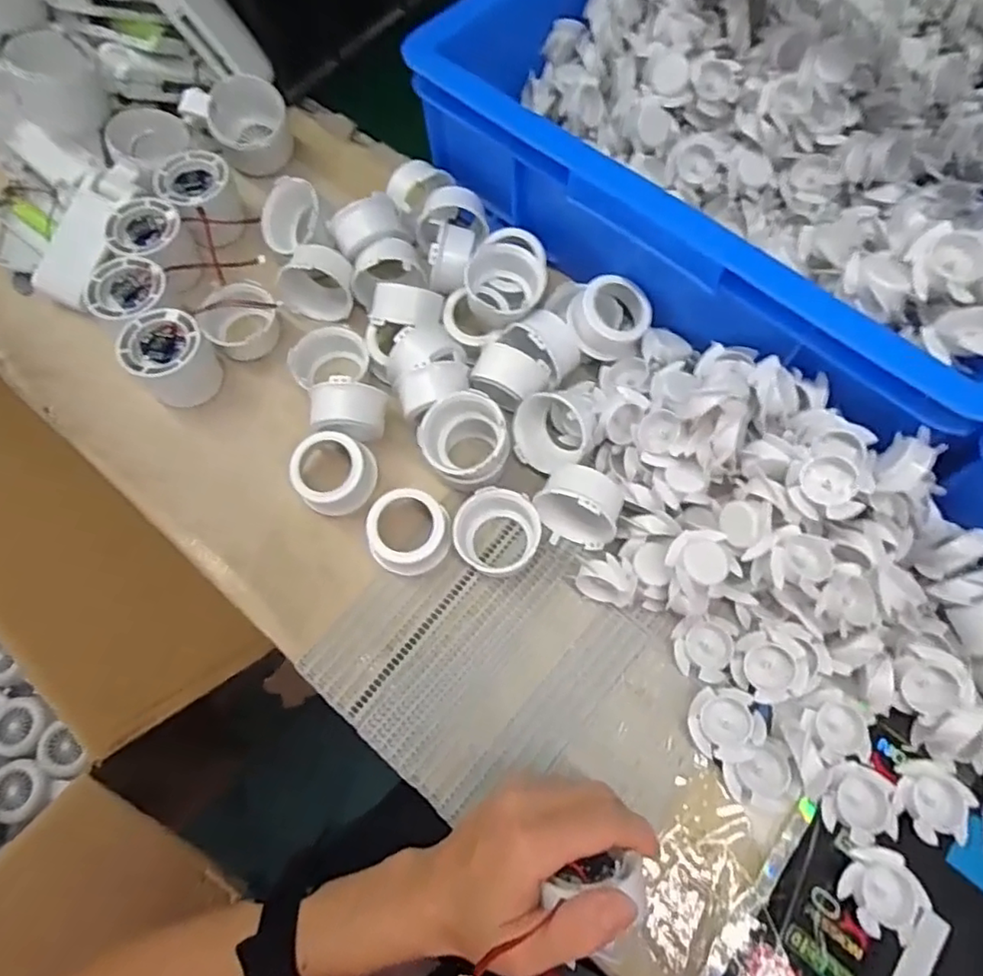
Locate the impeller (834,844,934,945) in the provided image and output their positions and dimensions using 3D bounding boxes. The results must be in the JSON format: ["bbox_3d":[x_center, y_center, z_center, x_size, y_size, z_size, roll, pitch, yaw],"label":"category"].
[{"bbox_3d":[0.208,0.215,0.322,0.037,0.012,0.041,-29,71,-10],"label":"impeller"}]

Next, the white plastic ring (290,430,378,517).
[{"bbox_3d":[-0.103,-0.008,0.405,0.052,0.042,0.048,0,69,1],"label":"white plastic ring"}]

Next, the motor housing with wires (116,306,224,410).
[{"bbox_3d":[-0.223,-0.091,0.423,0.048,0.042,0.050,17,68,7],"label":"motor housing with wires"}]

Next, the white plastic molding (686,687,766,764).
[{"bbox_3d":[0.134,0.135,0.347,0.038,0.016,0.038,6,69,3],"label":"white plastic molding"}]

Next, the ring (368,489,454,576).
[{"bbox_3d":[-0.052,0.028,0.387,0.050,0.037,0.046,0,69,1],"label":"ring"}]

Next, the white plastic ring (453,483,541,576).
[{"bbox_3d":[0.004,0.029,0.386,0.052,0.036,0.049,0,69,1],"label":"white plastic ring"}]

